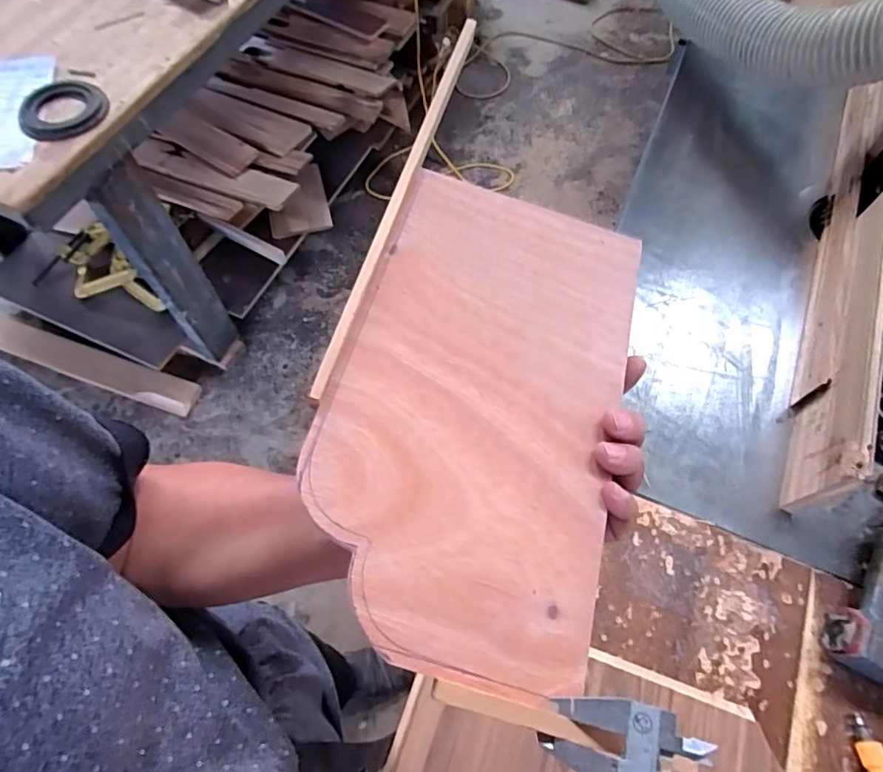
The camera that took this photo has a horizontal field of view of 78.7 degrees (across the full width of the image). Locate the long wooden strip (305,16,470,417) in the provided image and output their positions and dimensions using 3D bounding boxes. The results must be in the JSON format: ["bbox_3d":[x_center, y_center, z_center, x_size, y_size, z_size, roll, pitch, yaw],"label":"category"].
[{"bbox_3d":[-0.023,-0.149,0.386,0.010,0.015,0.366,14,64,7],"label":"long wooden strip"}]

